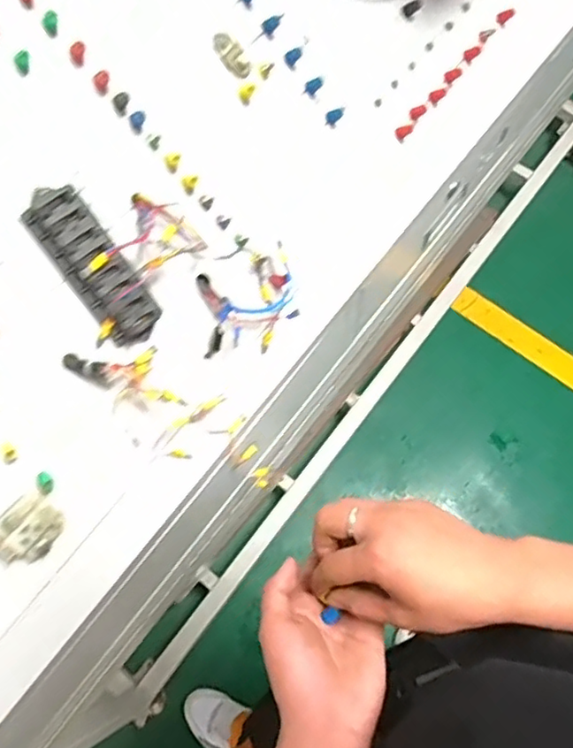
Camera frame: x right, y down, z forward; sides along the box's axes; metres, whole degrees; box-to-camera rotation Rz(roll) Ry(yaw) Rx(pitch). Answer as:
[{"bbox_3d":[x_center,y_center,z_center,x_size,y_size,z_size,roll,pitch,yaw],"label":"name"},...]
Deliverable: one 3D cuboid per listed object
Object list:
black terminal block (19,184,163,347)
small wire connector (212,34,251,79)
[{"bbox_3d":[-0.160,-0.089,0.512,0.054,0.039,0.147,-38,112,-12],"label":"black terminal block"},{"bbox_3d":[-0.051,-0.299,0.569,0.023,0.004,0.043,-39,108,-4],"label":"small wire connector"}]

